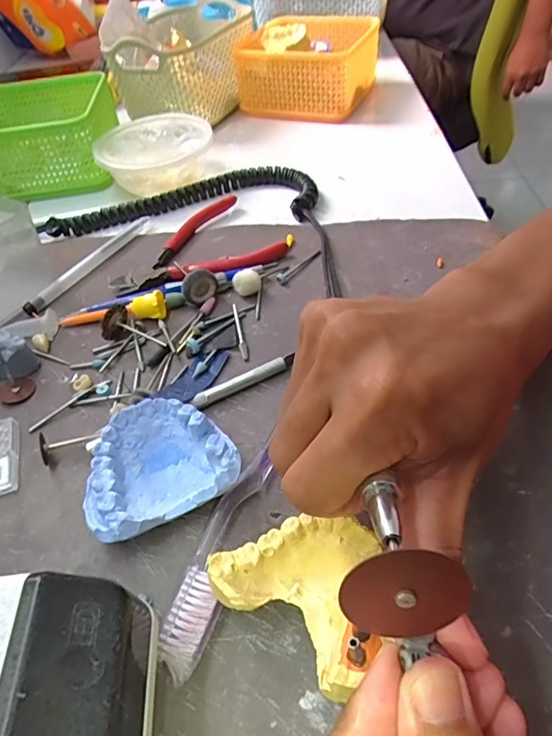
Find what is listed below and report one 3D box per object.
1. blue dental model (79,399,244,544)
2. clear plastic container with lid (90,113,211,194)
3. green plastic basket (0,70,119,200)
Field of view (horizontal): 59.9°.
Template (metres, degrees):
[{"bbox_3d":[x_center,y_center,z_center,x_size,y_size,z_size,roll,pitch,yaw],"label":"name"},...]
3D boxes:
[{"bbox_3d":[-0.055,0.046,0.228,0.067,0.029,0.056,-22,50,-13],"label":"blue dental model"},{"bbox_3d":[-0.111,-0.194,0.441,0.102,0.040,0.103,-24,51,-15],"label":"clear plastic container with lid"},{"bbox_3d":[-0.228,-0.232,0.474,0.129,0.057,0.135,-6,49,1],"label":"green plastic basket"}]

